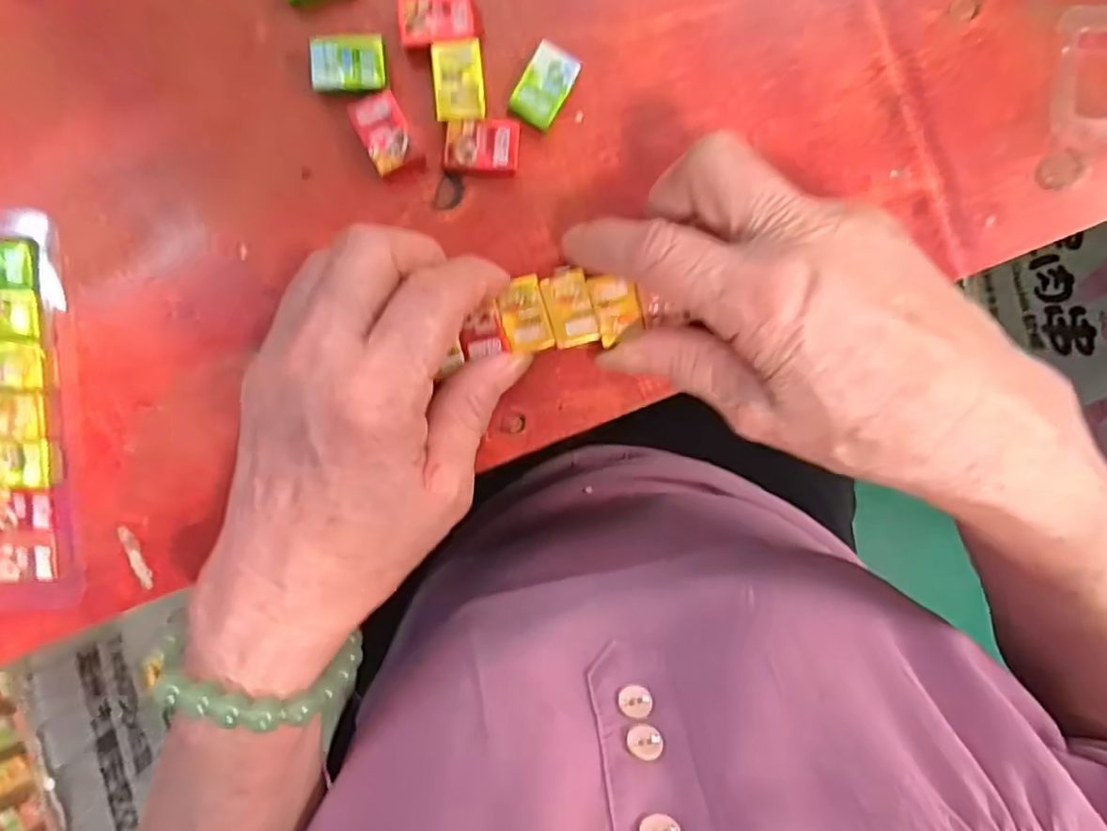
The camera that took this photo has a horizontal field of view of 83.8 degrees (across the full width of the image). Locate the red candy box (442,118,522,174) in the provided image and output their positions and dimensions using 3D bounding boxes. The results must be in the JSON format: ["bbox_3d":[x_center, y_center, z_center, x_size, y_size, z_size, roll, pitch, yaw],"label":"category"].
[{"bbox_3d":[-0.025,-0.095,0.221,0.026,0.009,0.018,2,94,-2],"label":"red candy box"}]

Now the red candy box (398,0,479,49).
[{"bbox_3d":[-0.040,-0.138,0.217,0.026,0.009,0.019,-6,94,-2],"label":"red candy box"}]

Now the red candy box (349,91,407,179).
[{"bbox_3d":[-0.059,-0.100,0.219,0.016,0.008,0.026,-26,95,0],"label":"red candy box"}]

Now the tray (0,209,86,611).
[{"bbox_3d":[-0.195,0.000,0.220,0.049,0.009,0.139,1,94,-2],"label":"tray"}]

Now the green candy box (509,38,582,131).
[{"bbox_3d":[-0.003,-0.116,0.221,0.016,0.009,0.026,30,93,-4],"label":"green candy box"}]

